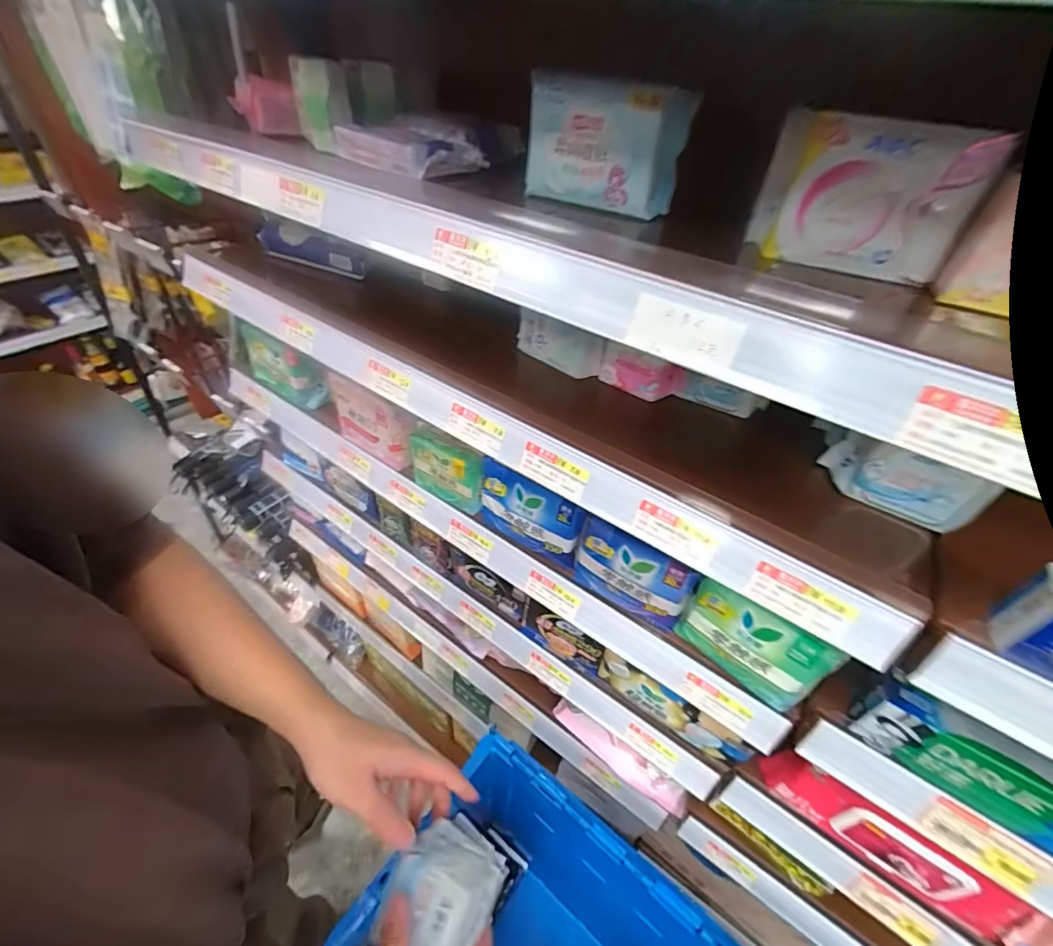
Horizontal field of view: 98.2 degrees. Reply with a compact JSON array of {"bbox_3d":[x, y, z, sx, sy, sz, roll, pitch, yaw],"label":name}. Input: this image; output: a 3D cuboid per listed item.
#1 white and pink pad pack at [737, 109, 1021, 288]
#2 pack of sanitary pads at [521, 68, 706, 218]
[{"bbox_3d":[0.214,-0.175,0.296,0.115,0.086,0.039,21,45,16],"label":"white and pink pad pack"},{"bbox_3d":[0.060,-0.258,0.362,0.119,0.082,0.043,29,48,23],"label":"pack of sanitary pads"}]

